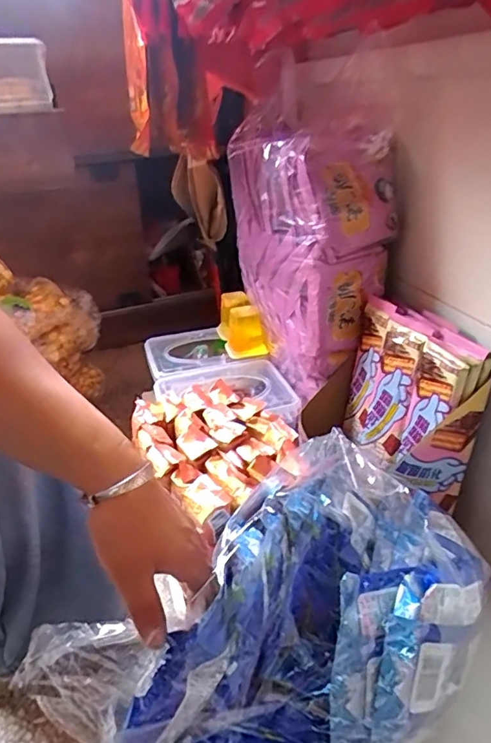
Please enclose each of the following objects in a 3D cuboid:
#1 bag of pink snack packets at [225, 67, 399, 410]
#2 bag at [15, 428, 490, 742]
[{"bbox_3d":[0.081,-0.198,0.777,0.127,0.338,0.335,-12,29,-16],"label":"bag of pink snack packets"},{"bbox_3d":[0.050,0.191,0.413,0.202,0.150,0.352,24,39,37],"label":"bag"}]

